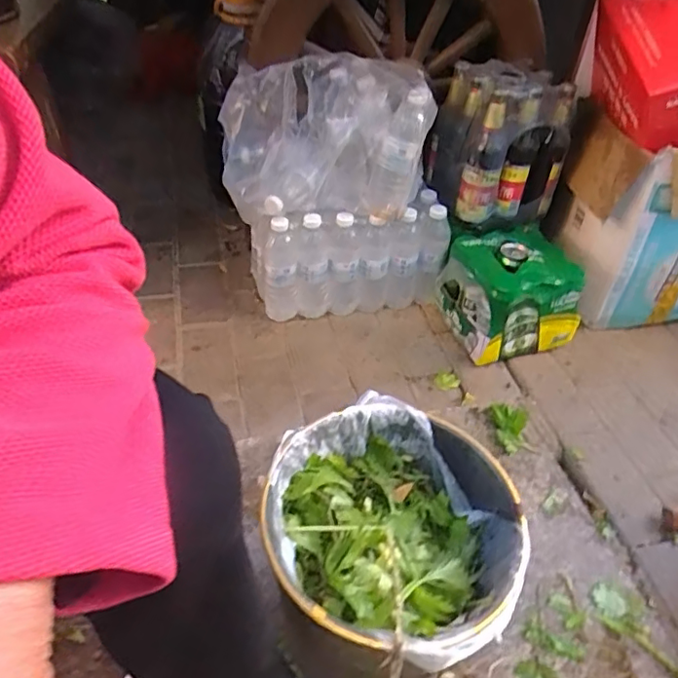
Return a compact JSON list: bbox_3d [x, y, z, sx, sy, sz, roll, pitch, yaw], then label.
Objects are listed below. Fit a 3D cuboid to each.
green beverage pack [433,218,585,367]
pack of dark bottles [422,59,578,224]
[{"bbox_3d":[0.315,-0.090,1.083,0.195,0.181,0.226,-15,46,-19],"label":"green beverage pack"},{"bbox_3d":[0.296,-0.375,1.060,0.206,0.246,0.179,-9,44,-13],"label":"pack of dark bottles"}]

